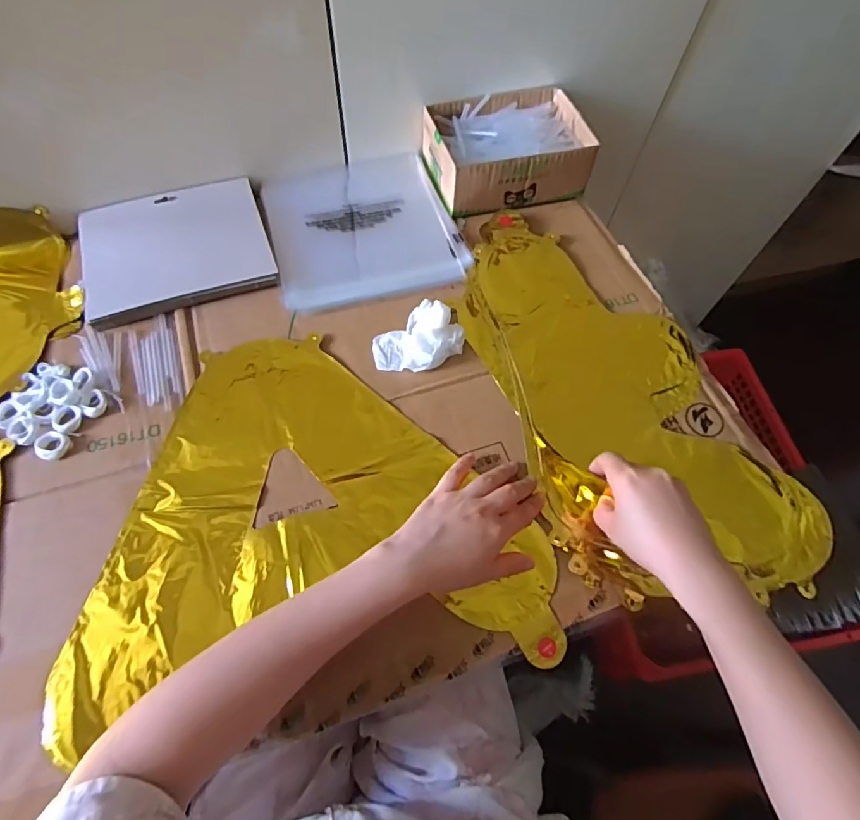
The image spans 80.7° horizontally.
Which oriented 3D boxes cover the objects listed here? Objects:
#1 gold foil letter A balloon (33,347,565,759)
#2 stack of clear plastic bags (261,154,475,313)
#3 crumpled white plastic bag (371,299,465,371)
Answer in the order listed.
[{"bbox_3d":[-0.110,0.075,0.456,0.388,0.019,0.327,-9,68,-7],"label":"gold foil letter A balloon"},{"bbox_3d":[-0.080,-0.221,0.606,0.212,0.023,0.215,-14,64,-9],"label":"stack of clear plastic bags"},{"bbox_3d":[-0.013,-0.071,0.512,0.086,0.033,0.065,-39,70,-20],"label":"crumpled white plastic bag"}]

